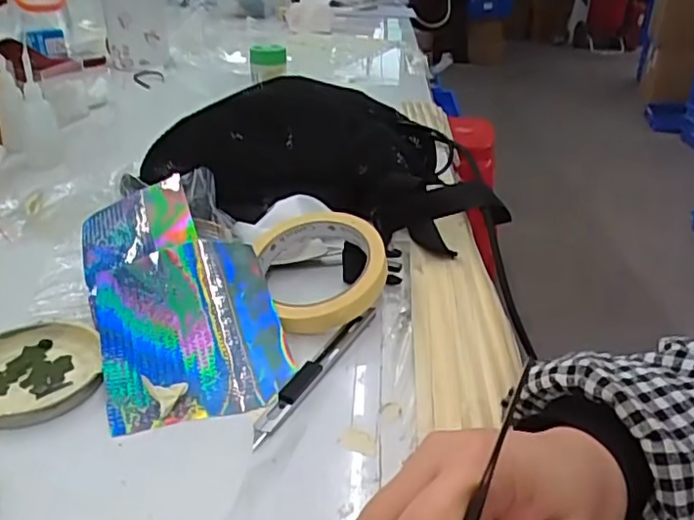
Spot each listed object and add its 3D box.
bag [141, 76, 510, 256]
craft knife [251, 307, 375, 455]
[{"bbox_3d":[-0.023,-0.100,0.555,0.325,0.085,0.145,13,30,22],"label":"bag"},{"bbox_3d":[-0.017,0.060,0.361,0.014,0.007,0.134,14,30,23],"label":"craft knife"}]

